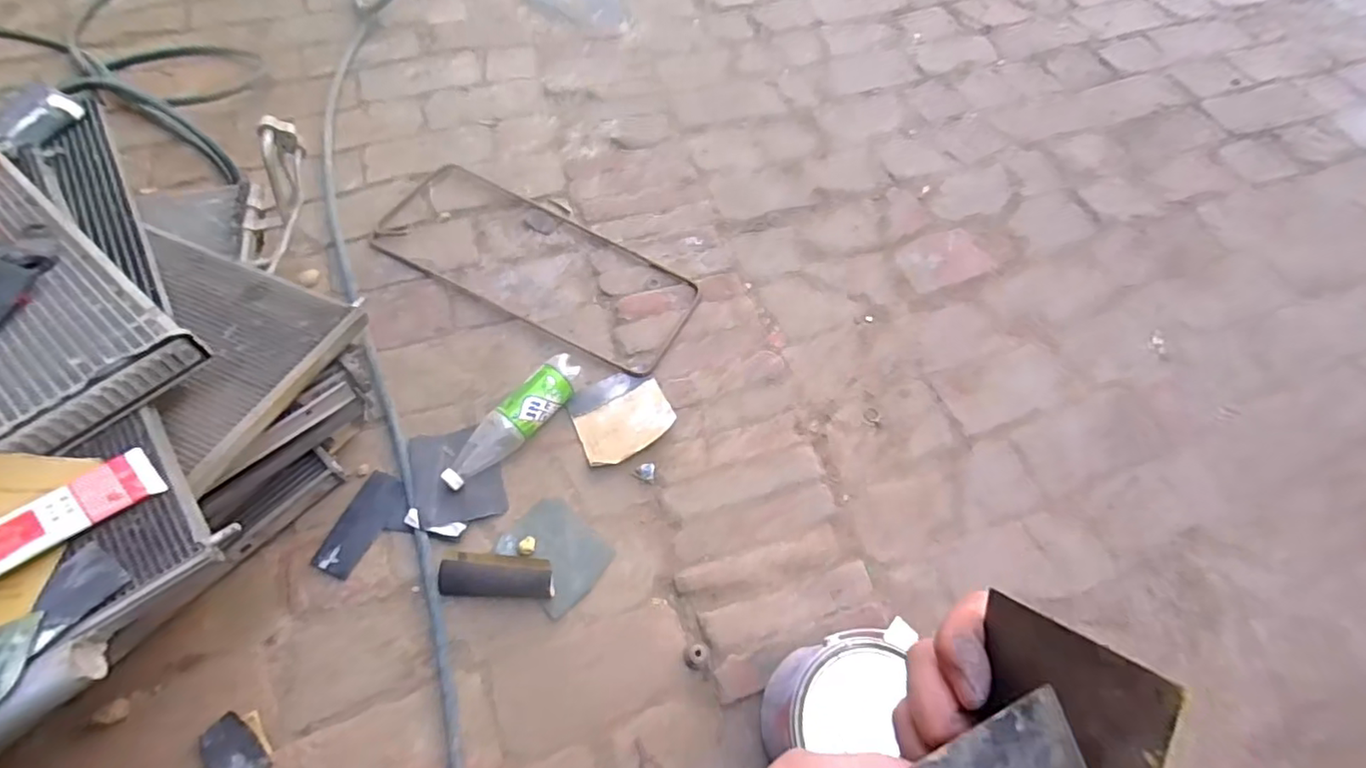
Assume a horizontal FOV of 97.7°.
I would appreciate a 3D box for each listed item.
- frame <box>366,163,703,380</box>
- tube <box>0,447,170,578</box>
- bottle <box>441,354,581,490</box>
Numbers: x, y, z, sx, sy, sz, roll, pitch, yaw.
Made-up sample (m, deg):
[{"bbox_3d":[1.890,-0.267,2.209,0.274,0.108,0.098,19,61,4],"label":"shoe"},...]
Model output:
[{"bbox_3d":[-0.248,-0.208,1.001,0.560,0.013,0.220,25,64,12],"label":"frame"},{"bbox_3d":[-0.496,0.109,0.470,0.049,0.022,0.140,35,50,16],"label":"tube"},{"bbox_3d":[-0.236,0.057,0.842,0.058,0.061,0.231,35,66,16],"label":"bottle"}]

